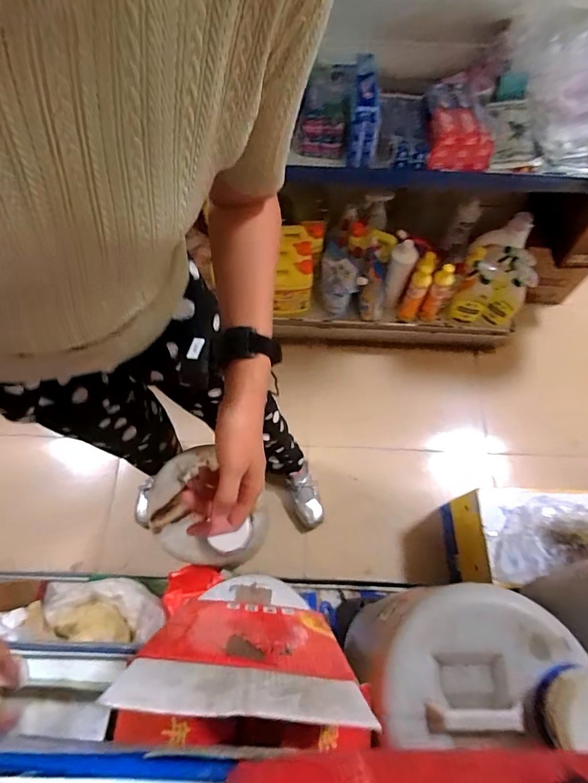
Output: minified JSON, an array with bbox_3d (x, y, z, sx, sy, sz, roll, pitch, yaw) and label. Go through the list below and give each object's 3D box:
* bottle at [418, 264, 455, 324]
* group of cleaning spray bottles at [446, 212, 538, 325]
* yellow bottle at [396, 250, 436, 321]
[{"bbox_3d":[0.440,-0.299,1.315,0.064,0.235,0.048,26,68,9],"label":"bottle"},{"bbox_3d":[0.606,-0.363,1.310,0.194,0.257,0.196,12,66,3],"label":"group of cleaning spray bottles"},{"bbox_3d":[0.381,-0.314,1.320,0.058,0.234,0.076,28,68,10],"label":"yellow bottle"}]

